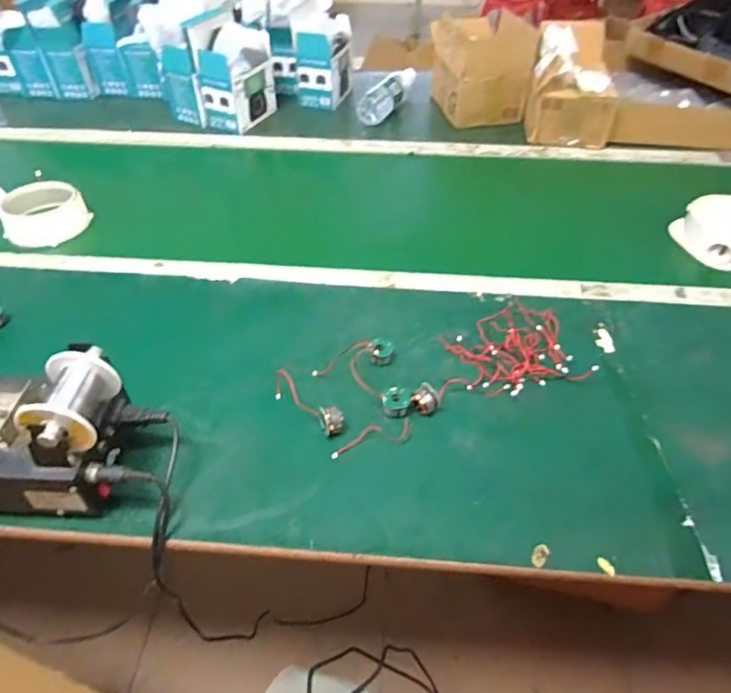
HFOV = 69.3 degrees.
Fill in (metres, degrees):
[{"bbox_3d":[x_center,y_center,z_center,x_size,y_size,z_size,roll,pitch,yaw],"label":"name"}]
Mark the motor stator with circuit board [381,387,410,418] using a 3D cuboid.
[{"bbox_3d":[0.035,0.064,0.603,0.030,0.022,0.033,1,46,-1],"label":"motor stator with circuit board"}]

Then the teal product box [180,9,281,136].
[{"bbox_3d":[-0.274,-0.573,1.105,0.114,0.184,0.149,16,48,15],"label":"teal product box"}]

